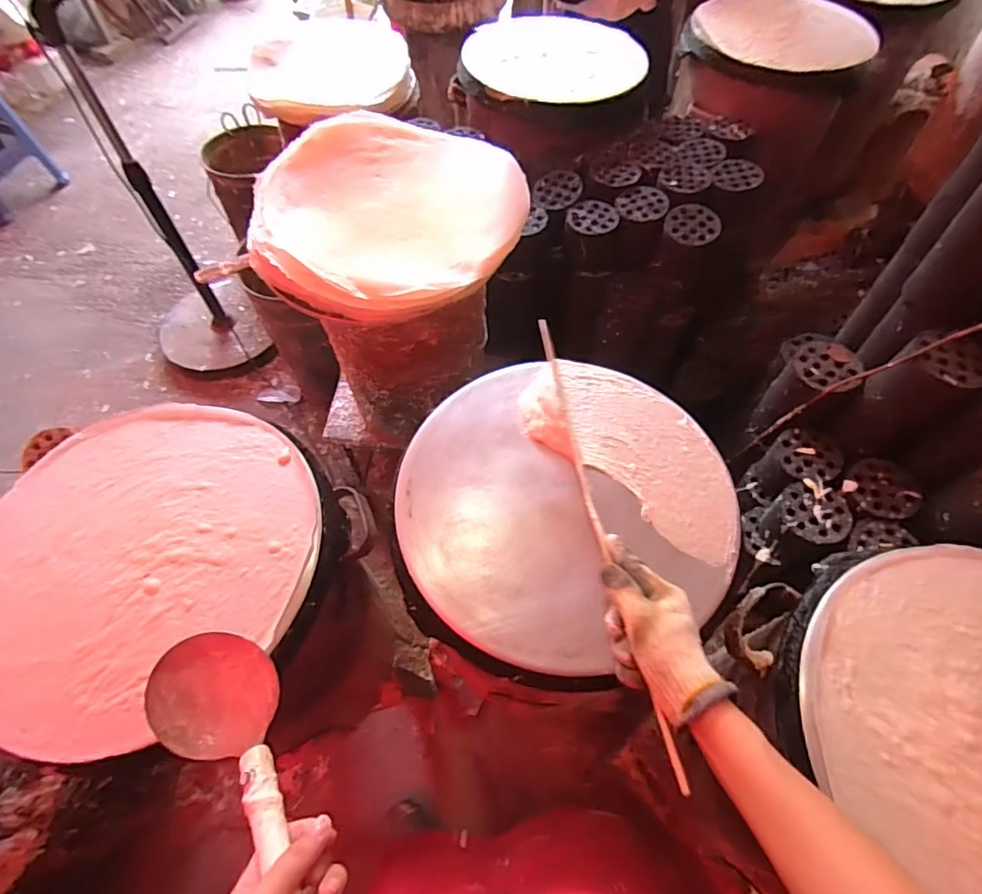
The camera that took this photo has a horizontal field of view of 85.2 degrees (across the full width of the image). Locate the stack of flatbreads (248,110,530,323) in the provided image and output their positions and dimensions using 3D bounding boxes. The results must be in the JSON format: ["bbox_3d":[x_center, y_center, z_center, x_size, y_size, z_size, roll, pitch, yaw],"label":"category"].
[{"bbox_3d":[-0.144,-0.350,0.785,0.371,0.072,0.366,10,60,6],"label":"stack of flatbreads"}]

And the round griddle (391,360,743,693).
[{"bbox_3d":[0.079,0.055,0.600,0.378,0.049,0.353,0,60,0],"label":"round griddle"}]

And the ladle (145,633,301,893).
[{"bbox_3d":[-0.149,0.259,0.347,0.090,0.058,0.313,-32,47,-17],"label":"ladle"}]

